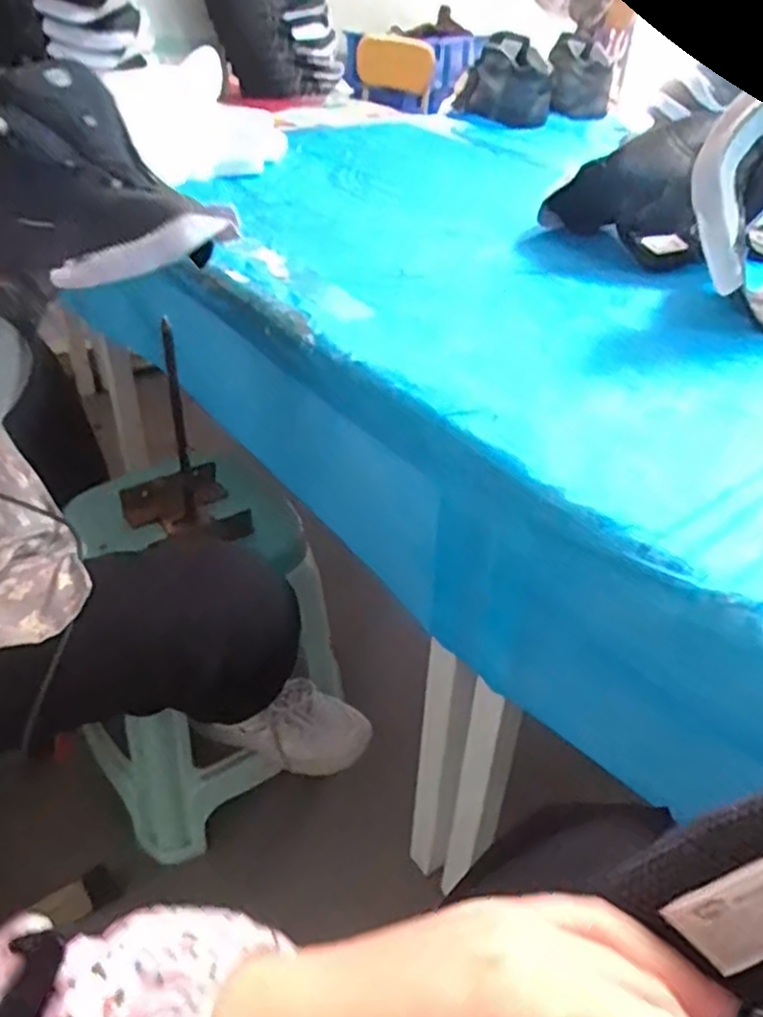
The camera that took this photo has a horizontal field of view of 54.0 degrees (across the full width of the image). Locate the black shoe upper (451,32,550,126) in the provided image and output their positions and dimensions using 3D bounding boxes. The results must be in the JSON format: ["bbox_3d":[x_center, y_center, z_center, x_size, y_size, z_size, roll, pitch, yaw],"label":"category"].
[{"bbox_3d":[0.241,-0.833,1.483,0.190,0.147,0.156,7,38,6],"label":"black shoe upper"}]

